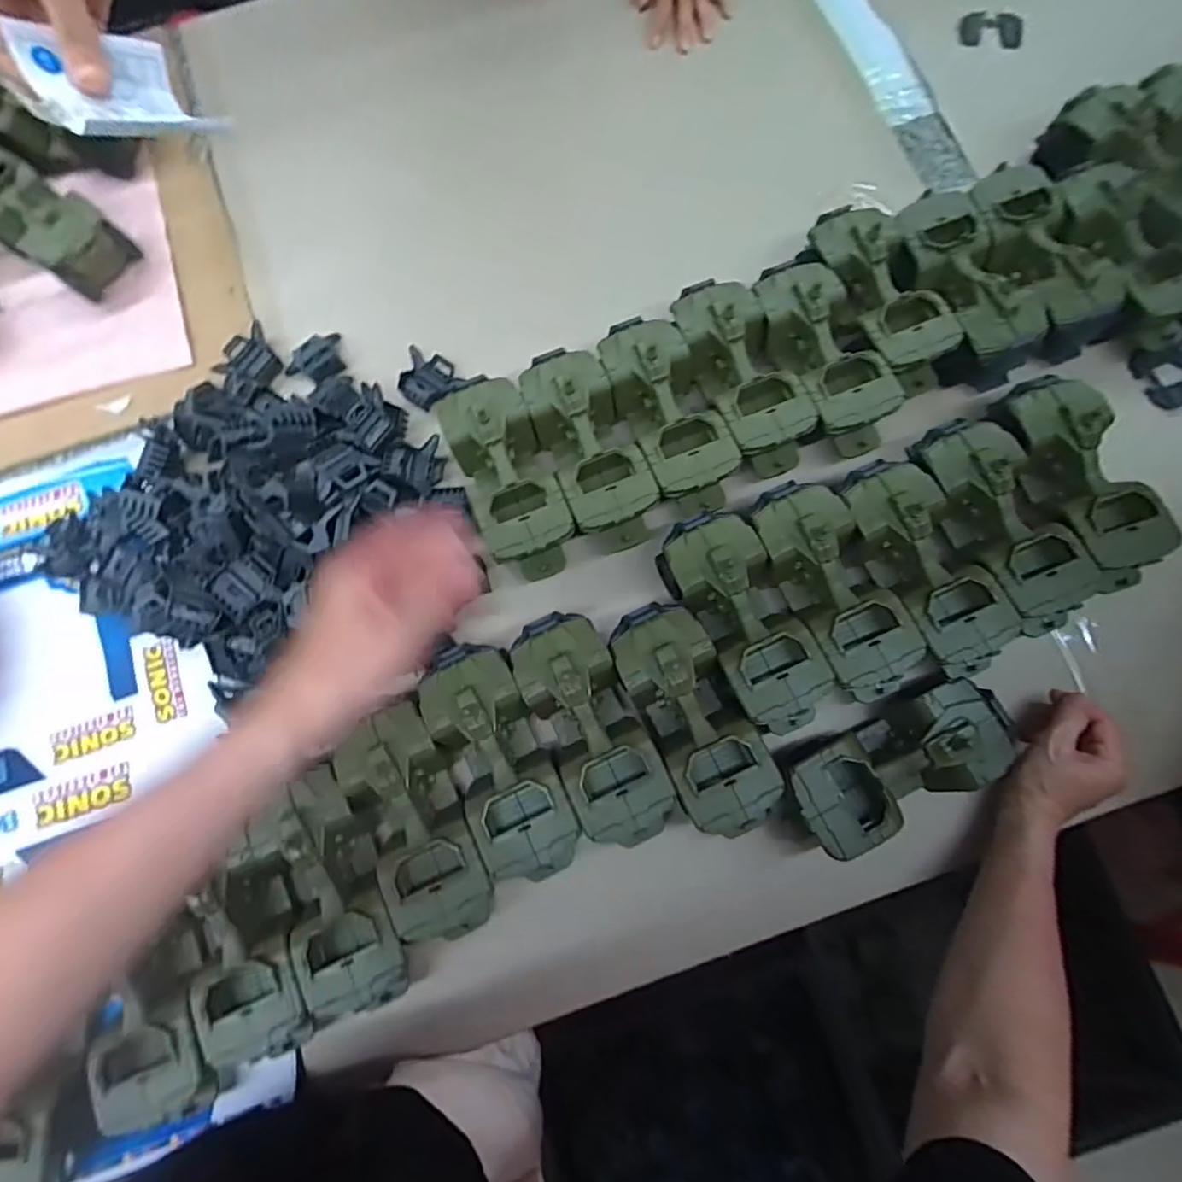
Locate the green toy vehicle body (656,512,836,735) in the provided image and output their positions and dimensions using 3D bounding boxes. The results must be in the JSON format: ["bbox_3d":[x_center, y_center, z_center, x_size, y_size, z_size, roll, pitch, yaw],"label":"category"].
[{"bbox_3d":[0.132,0.025,0.518,0.077,0.079,0.192,-26,77,-4],"label":"green toy vehicle body"}]

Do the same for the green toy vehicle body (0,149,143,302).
[{"bbox_3d":[-0.580,-0.389,0.642,0.168,0.072,0.085,35,80,9],"label":"green toy vehicle body"}]

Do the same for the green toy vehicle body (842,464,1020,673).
[{"bbox_3d":[0.286,-0.024,0.515,0.081,0.058,0.193,-26,77,-4],"label":"green toy vehicle body"}]

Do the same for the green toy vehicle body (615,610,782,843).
[{"bbox_3d":[0.085,0.104,0.505,0.084,0.068,0.195,-27,77,-4],"label":"green toy vehicle body"}]

